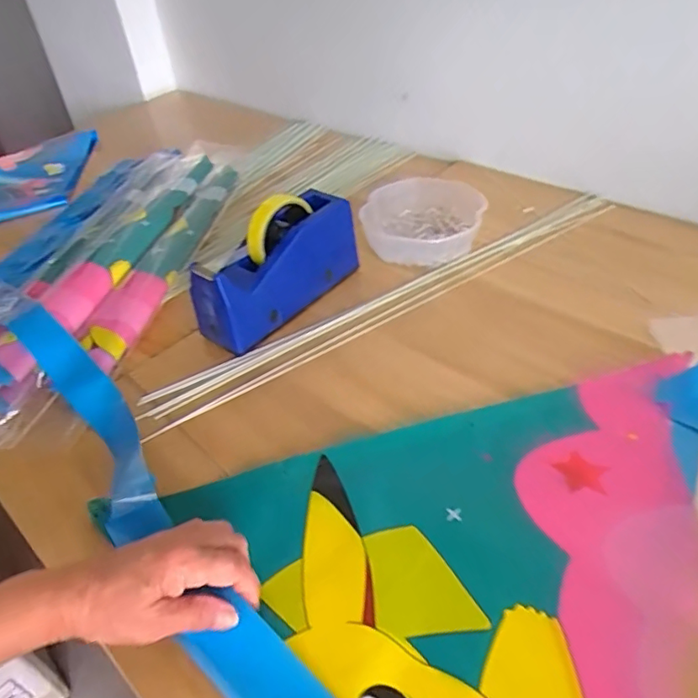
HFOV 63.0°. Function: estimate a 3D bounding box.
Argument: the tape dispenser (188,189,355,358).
[{"bbox_3d":[-0.074,-0.094,0.623,0.056,0.113,0.201,28,52,32],"label":"tape dispenser"}]

